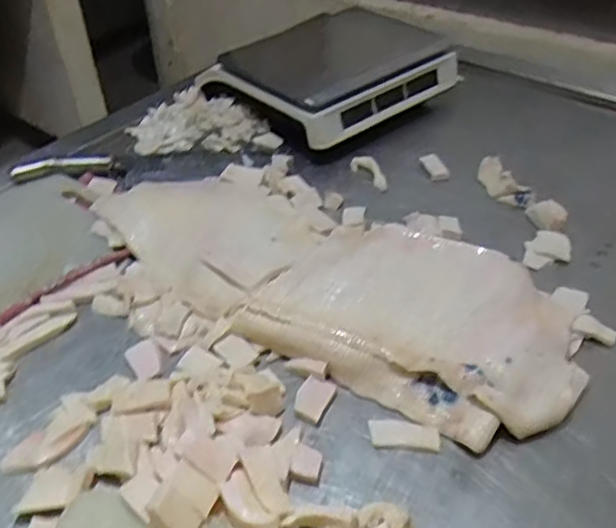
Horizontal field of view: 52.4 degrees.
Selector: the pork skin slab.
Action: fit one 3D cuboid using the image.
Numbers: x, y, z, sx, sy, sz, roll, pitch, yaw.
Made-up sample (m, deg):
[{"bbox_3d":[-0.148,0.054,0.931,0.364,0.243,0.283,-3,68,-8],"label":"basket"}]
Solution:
[{"bbox_3d":[0.008,0.000,0.709,0.596,0.061,0.224,23,46,25],"label":"pork skin slab"}]

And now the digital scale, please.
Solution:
[{"bbox_3d":[0.038,-0.322,1.066,0.330,0.088,0.305,-31,49,-30],"label":"digital scale"}]

